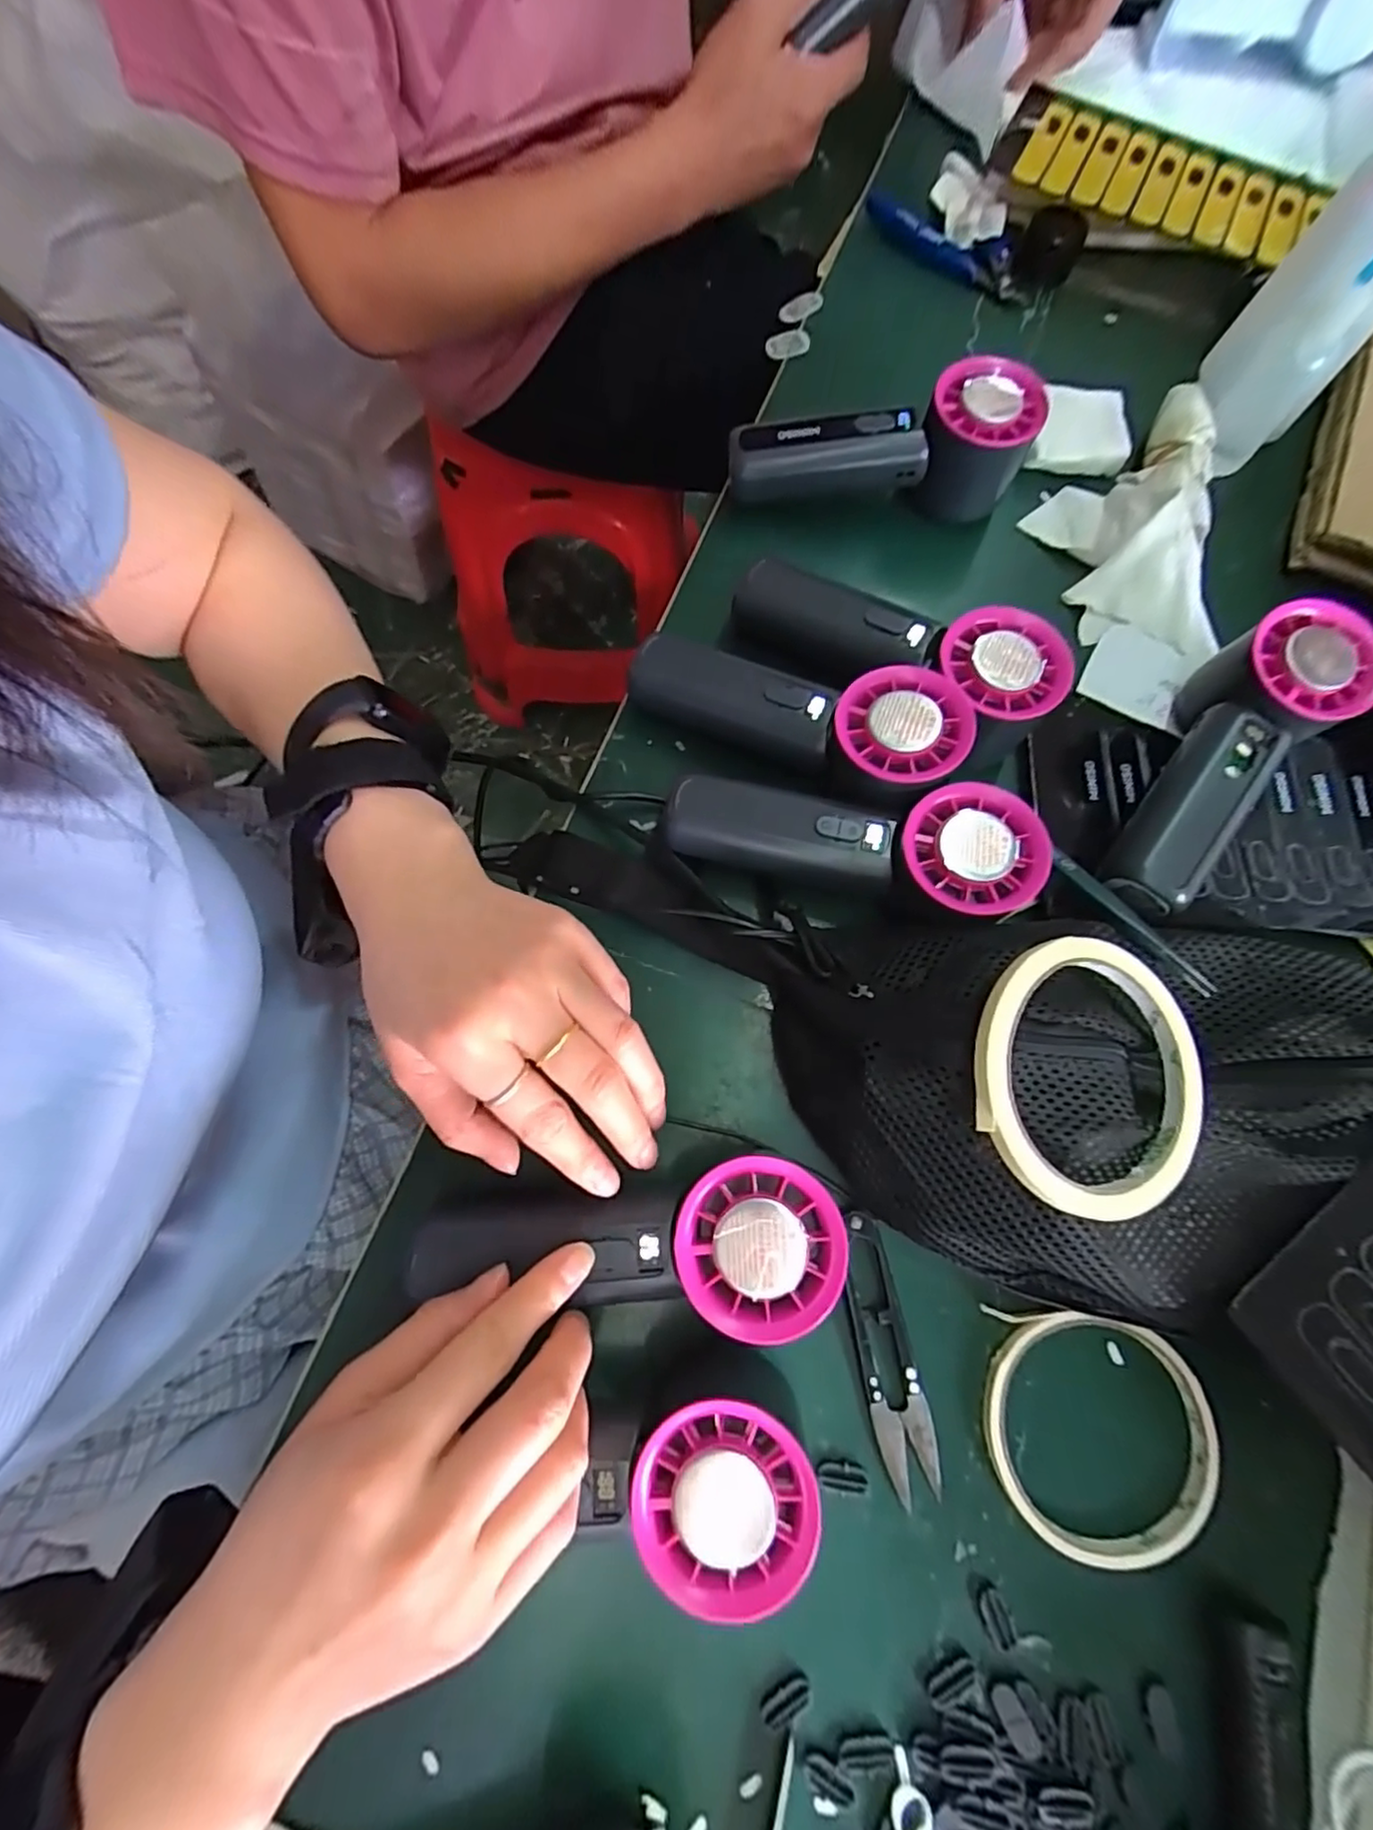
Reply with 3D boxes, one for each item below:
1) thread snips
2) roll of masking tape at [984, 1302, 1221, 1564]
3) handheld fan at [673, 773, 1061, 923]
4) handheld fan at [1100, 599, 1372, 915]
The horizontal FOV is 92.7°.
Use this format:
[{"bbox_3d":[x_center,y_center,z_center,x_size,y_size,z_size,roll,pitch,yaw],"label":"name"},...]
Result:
[{"bbox_3d":[0.078,0.171,0.257,0.021,0.011,0.100,-13,75,-5],"label":"thread snips"},{"bbox_3d":[0.162,0.201,0.253,0.088,0.008,0.082,0,74,-2],"label":"roll of masking tape"},{"bbox_3d":[0.070,-0.036,0.291,0.150,0.052,0.054,18,75,4],"label":"handheld fan"},{"bbox_3d":[0.244,-0.071,0.304,0.056,0.055,0.160,43,77,10],"label":"handheld fan"}]

